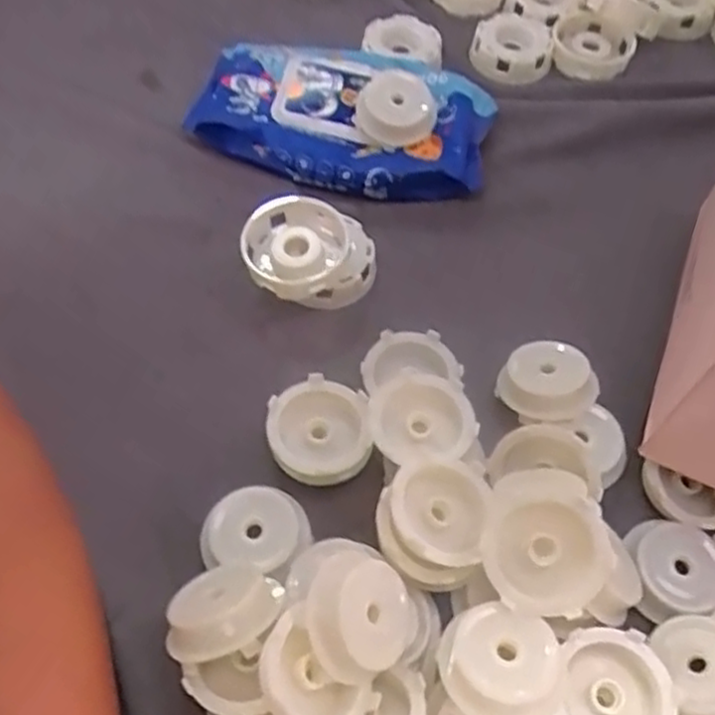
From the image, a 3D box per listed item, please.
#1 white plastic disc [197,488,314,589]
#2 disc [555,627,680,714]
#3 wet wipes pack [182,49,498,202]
[{"bbox_3d":[-0.049,0.087,0.361,0.046,0.019,0.047,25,62,12],"label":"white plastic disc"},{"bbox_3d":[0.112,0.149,0.319,0.048,0.018,0.054,14,60,7],"label":"disc"},{"bbox_3d":[-0.011,-0.167,0.512,0.203,0.045,0.116,13,60,6],"label":"wet wipes pack"}]

